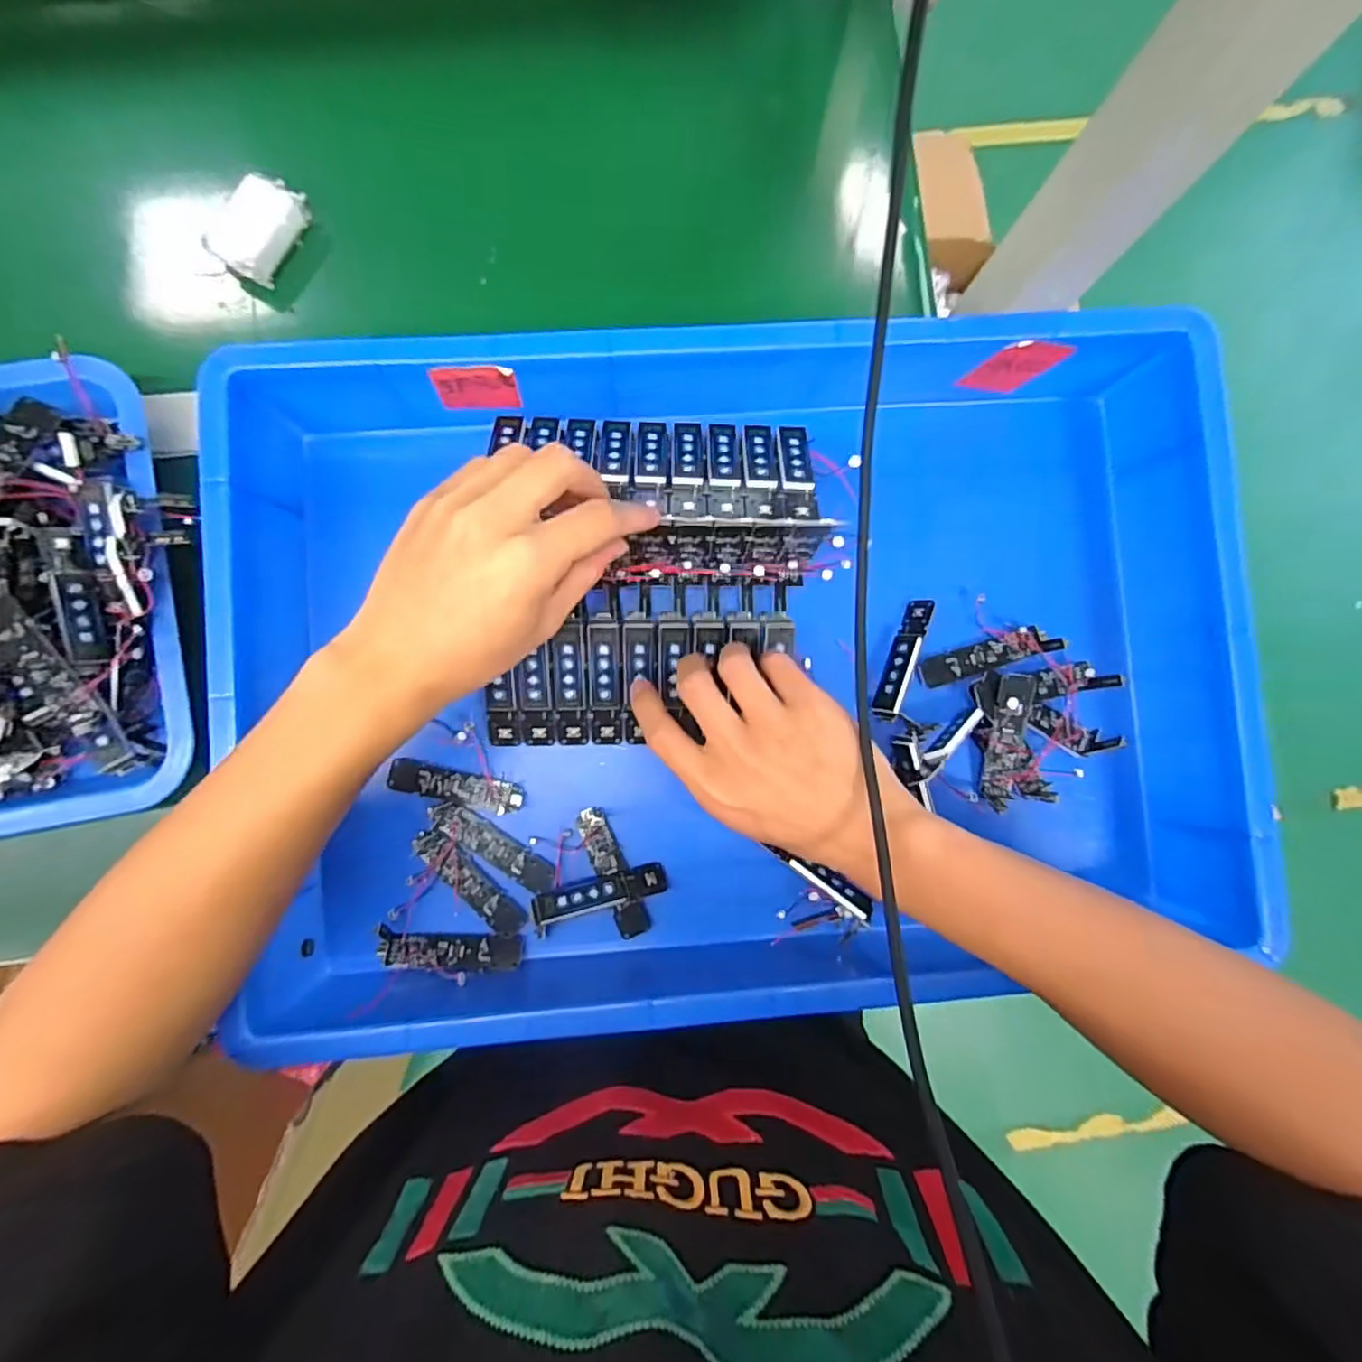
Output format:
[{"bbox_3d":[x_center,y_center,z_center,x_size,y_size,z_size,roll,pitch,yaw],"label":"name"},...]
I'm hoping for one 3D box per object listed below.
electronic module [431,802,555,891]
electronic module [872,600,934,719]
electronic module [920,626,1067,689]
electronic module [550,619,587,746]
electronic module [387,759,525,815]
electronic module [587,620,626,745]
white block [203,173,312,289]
[{"bbox_3d":[-0.112,0.099,0.384,0.080,0.005,0.019,33,85,1],"label":"electronic module"},{"bbox_3d":[0.135,-0.014,0.392,0.014,0.019,0.078,21,85,0],"label":"electronic module"},{"bbox_3d":[0.193,-0.017,0.400,0.087,0.011,0.020,-17,86,-3],"label":"electronic module"},{"bbox_3d":[-0.066,0.003,0.381,0.020,0.004,0.076,2,111,-2],"label":"electronic module"},{"bbox_3d":[-0.134,0.064,0.385,0.078,0.007,0.019,14,85,-1],"label":"electronic module"},{"bbox_3d":[-0.045,0.002,0.383,0.019,0.005,0.077,-2,112,-2],"label":"electronic module"},{"bbox_3d":[-0.263,-0.284,0.403,0.031,0.022,0.062,34,85,1],"label":"white block"}]

